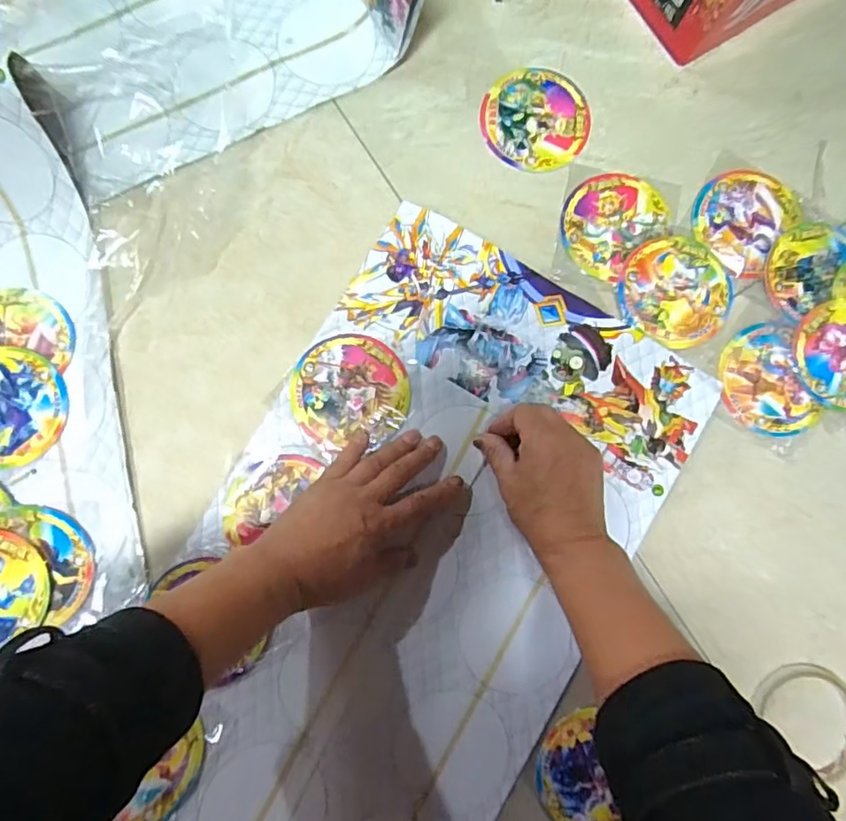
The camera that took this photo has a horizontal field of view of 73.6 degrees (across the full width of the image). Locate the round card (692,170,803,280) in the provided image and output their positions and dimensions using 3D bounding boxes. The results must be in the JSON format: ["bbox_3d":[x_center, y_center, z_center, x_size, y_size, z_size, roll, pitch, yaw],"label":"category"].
[{"bbox_3d":[0.281,-0.171,0.495,0.081,0.004,0.093,40,83,4],"label":"round card"}]

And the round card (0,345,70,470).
[{"bbox_3d":[-0.337,-0.003,0.454,0.095,0.005,0.092,0,82,-2],"label":"round card"}]

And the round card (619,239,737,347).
[{"bbox_3d":[0.218,-0.103,0.484,0.094,0.004,0.096,0,82,-2],"label":"round card"}]

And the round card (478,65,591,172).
[{"bbox_3d":[0.101,-0.259,0.503,0.095,0.004,0.094,0,82,-2],"label":"round card"}]

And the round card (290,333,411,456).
[{"bbox_3d":[-0.060,-0.017,0.468,0.094,0.007,0.090,-5,82,-3],"label":"round card"}]

